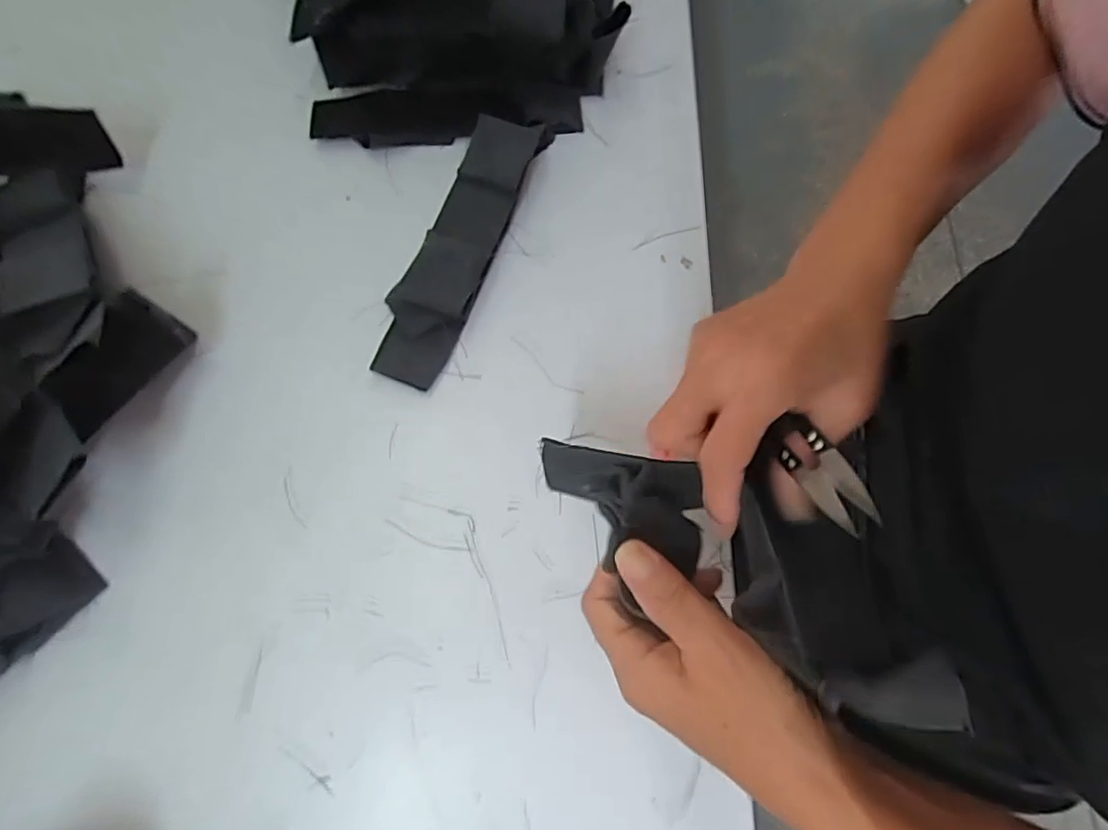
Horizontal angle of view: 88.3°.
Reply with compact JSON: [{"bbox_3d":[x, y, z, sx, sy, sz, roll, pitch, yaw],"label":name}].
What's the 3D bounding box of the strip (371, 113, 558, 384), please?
[{"bbox_3d":[-0.062,-0.120,0.385,0.050,0.029,0.207,19,74,5],"label":"strip"}]

